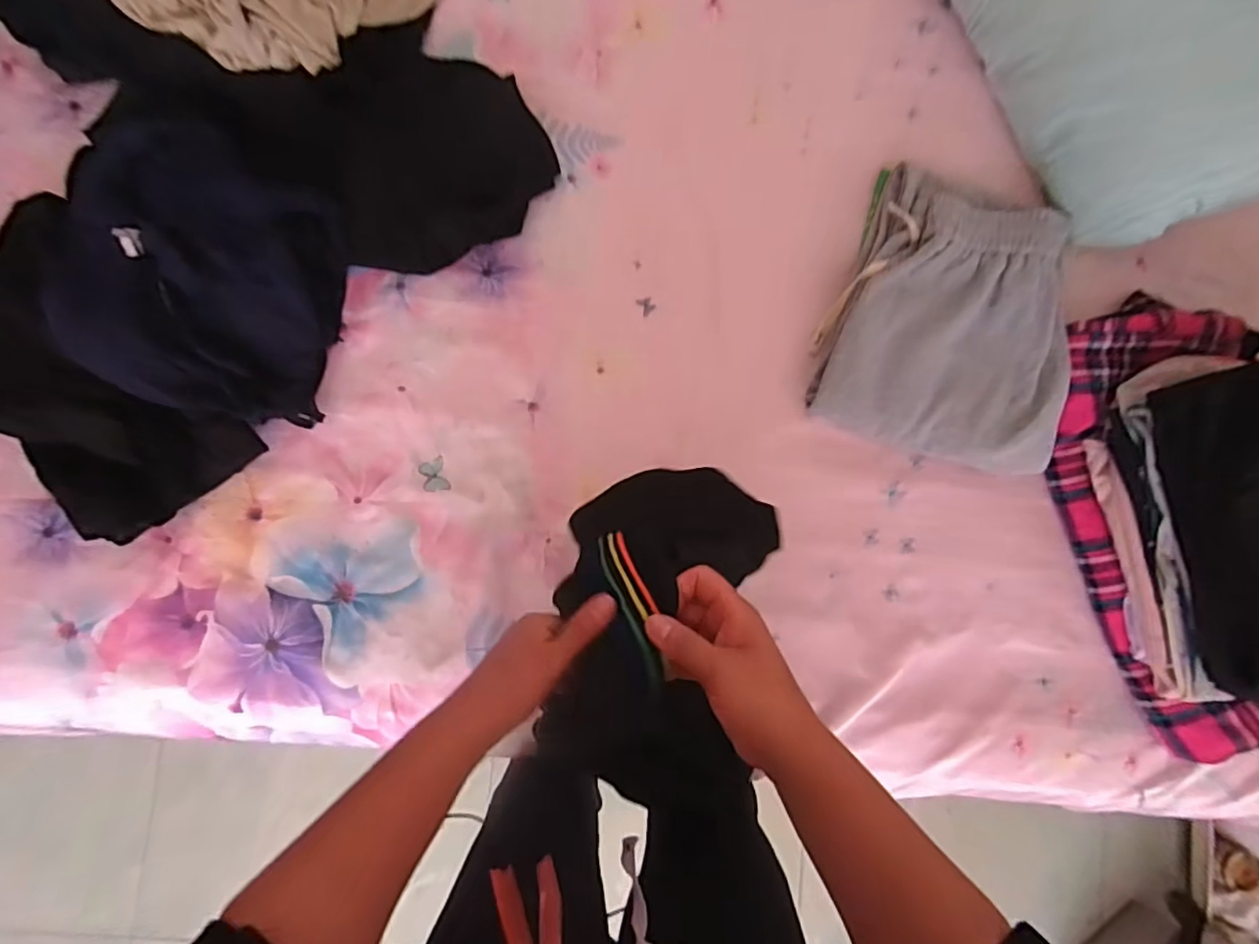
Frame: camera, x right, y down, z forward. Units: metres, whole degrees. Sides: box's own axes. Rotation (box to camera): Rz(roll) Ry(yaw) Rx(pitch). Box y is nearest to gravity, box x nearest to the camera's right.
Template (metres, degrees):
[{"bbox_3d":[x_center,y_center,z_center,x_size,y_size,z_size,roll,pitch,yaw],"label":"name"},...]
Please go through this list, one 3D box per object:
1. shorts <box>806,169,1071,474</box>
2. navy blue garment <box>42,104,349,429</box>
[{"bbox_3d":[0.367,-0.174,0.694,0.267,0.051,0.313,18,85,0],"label":"shorts"},{"bbox_3d":[-0.440,-0.210,0.632,0.253,0.083,0.304,6,84,-4],"label":"navy blue garment"}]

